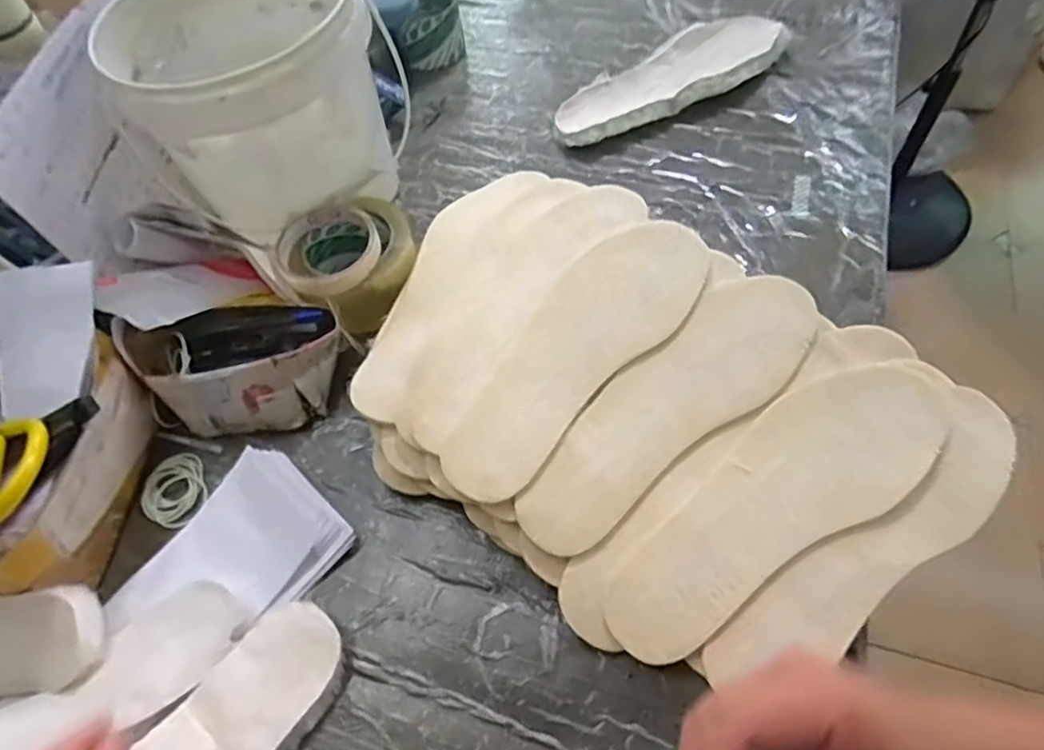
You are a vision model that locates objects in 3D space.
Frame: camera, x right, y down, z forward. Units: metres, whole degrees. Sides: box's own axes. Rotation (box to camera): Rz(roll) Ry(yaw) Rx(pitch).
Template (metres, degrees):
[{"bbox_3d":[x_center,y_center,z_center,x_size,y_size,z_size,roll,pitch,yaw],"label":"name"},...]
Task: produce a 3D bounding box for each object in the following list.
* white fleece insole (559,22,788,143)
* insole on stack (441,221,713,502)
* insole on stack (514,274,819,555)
[{"bbox_3d":[0.161,-0.320,0.676,0.276,0.042,0.112,-28,60,-13],"label":"white fleece insole"},{"bbox_3d":[0.044,-0.023,0.454,0.083,0.008,0.262,39,73,11],"label":"insole on stack"},{"bbox_3d":[0.108,0.019,0.442,0.268,0.012,0.079,-39,76,-14],"label":"insole on stack"}]

